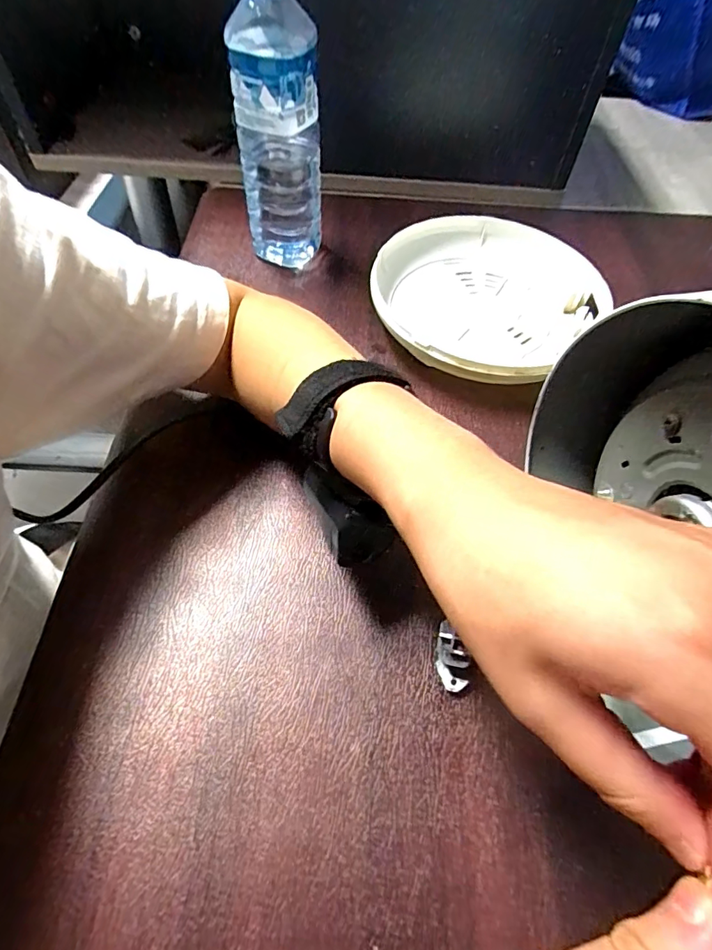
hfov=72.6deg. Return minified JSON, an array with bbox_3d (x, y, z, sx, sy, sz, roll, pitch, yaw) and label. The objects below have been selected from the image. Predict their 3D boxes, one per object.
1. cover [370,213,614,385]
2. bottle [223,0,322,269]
[{"bbox_3d":[0.106,-0.160,0.421,0.183,0.034,0.202,38,62,19],"label":"cover"},{"bbox_3d":[-0.063,-0.284,0.400,0.067,0.211,0.063,-2,57,-5],"label":"bottle"}]

